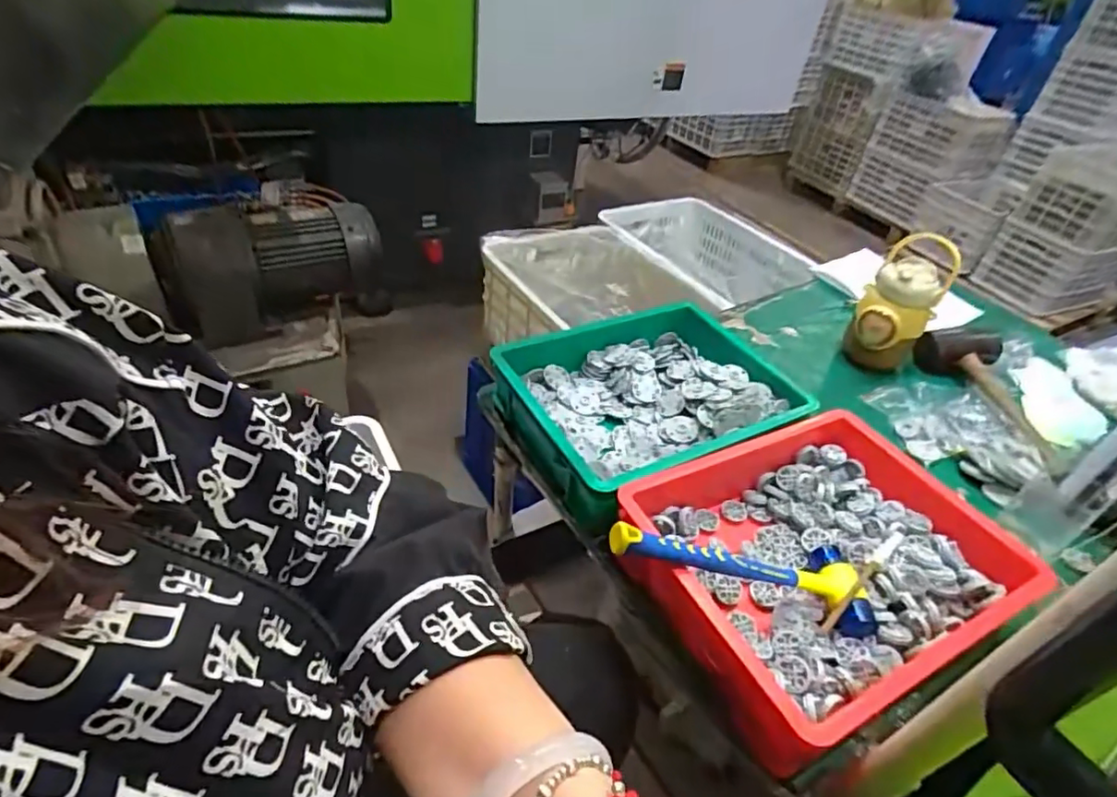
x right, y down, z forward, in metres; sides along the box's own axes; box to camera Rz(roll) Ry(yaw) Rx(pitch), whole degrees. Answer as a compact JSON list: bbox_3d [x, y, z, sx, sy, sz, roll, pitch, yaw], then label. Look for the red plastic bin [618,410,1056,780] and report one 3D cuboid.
[{"bbox_3d":[0.267,0.156,0.592,0.363,0.084,0.267,-16,46,-26],"label":"red plastic bin"}]

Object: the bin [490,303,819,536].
[{"bbox_3d":[0.121,0.002,0.759,0.356,0.085,0.267,-17,46,-27],"label":"bin"}]

